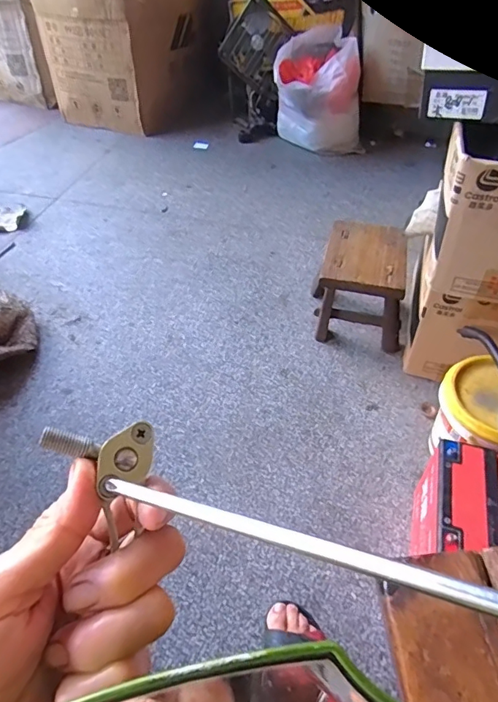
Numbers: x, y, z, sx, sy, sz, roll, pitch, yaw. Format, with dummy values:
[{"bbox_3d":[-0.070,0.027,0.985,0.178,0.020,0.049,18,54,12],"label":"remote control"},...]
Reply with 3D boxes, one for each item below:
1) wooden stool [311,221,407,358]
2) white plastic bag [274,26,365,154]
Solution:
[{"bbox_3d":[0.248,-0.147,1.060,0.178,0.193,0.231,5,48,5],"label":"wooden stool"},{"bbox_3d":[0.237,-0.903,1.663,0.314,0.336,0.230,-3,47,-4],"label":"white plastic bag"}]

